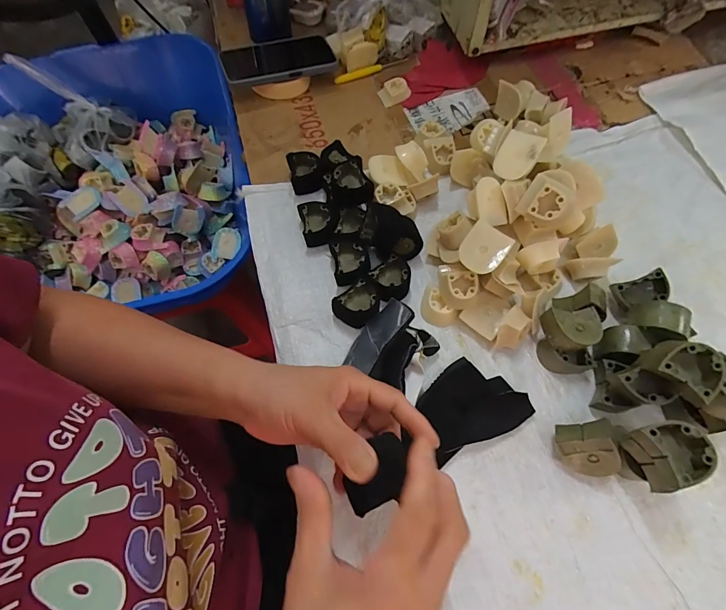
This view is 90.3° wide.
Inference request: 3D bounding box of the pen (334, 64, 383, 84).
[{"bbox_3d":[-0.007,-0.362,0.566,0.079,0.011,0.008,-22,67,-9],"label":"pen"}]

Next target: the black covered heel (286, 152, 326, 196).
[{"bbox_3d":[-0.072,-0.169,0.462,0.042,0.029,0.045,-11,66,-4],"label":"black covered heel"}]

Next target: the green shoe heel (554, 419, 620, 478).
[{"bbox_3d":[0.205,0.131,0.326,0.020,0.045,0.044,-35,100,-55],"label":"green shoe heel"}]

